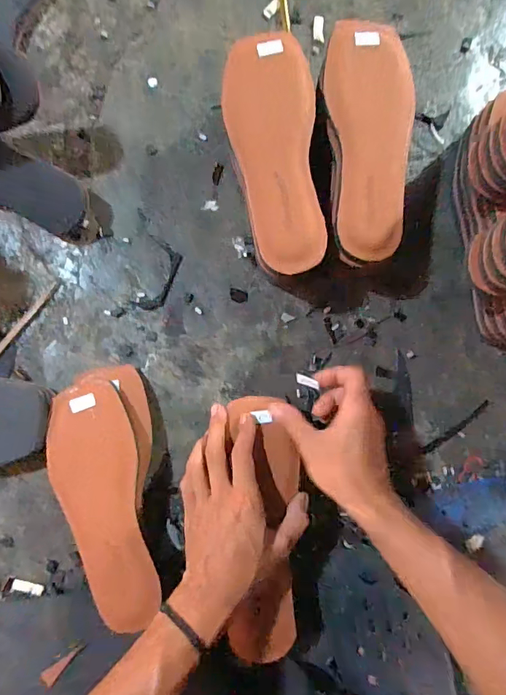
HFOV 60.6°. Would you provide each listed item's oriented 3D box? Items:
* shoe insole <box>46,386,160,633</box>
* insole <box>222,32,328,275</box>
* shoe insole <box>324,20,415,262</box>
[{"bbox_3d":[-0.149,0.151,0.426,0.084,0.008,0.231,-12,80,-3],"label":"shoe insole"},{"bbox_3d":[0.020,-0.189,0.410,0.083,0.030,0.229,-4,87,-3],"label":"insole"},{"bbox_3d":[0.116,-0.204,0.423,0.081,0.014,0.233,-2,87,-2],"label":"shoe insole"}]

